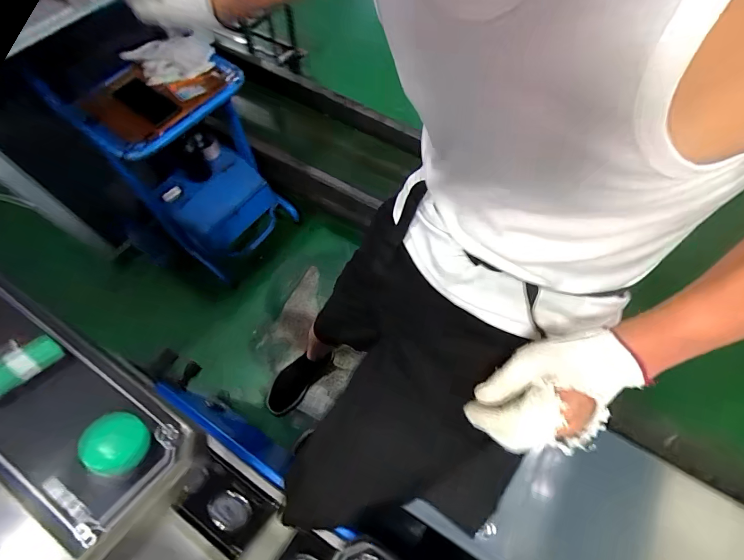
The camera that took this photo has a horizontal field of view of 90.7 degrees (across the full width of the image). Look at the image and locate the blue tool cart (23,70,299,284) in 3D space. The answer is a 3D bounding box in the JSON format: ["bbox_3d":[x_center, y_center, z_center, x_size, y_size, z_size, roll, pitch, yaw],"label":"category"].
[{"bbox_3d":[-0.575,-0.390,1.252,0.403,0.690,0.443,35,69,13],"label":"blue tool cart"}]

